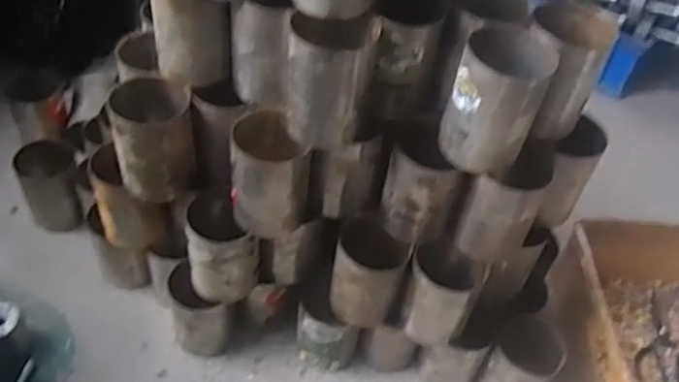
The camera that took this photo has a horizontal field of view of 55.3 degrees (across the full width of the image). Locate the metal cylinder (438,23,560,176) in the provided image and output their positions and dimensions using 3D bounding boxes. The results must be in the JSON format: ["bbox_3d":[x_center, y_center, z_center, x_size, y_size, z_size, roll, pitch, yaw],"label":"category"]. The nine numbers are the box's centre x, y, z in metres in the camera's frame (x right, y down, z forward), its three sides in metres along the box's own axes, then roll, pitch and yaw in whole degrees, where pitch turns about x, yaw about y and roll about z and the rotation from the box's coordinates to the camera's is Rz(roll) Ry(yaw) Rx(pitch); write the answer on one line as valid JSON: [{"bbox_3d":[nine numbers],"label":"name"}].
[{"bbox_3d":[0.168,-0.096,0.696,0.090,0.142,0.094,3,48,-4],"label":"metal cylinder"}]

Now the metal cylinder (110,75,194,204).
[{"bbox_3d":[-0.224,-0.062,0.792,0.090,0.123,0.087,-5,49,-11],"label":"metal cylinder"}]

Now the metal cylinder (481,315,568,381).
[{"bbox_3d":[0.247,0.248,0.898,0.085,0.150,0.087,3,48,-4],"label":"metal cylinder"}]

